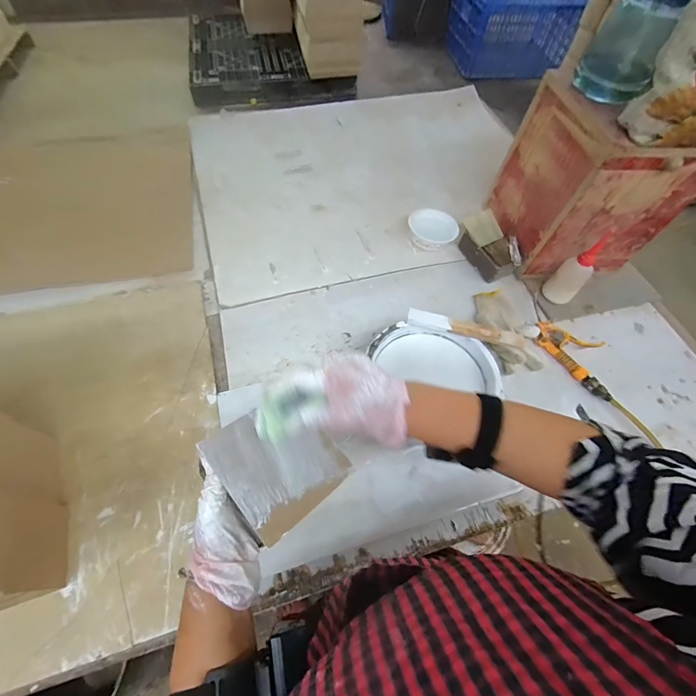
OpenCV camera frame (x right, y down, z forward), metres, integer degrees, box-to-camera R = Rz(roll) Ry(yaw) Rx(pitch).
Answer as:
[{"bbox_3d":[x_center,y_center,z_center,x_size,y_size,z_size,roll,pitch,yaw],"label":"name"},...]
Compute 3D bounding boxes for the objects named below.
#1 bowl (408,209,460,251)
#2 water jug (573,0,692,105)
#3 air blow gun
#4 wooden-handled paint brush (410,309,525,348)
[{"bbox_3d":[0.197,-0.272,0.844,0.104,0.057,0.098,1,61,-1],"label":"bowl"},{"bbox_3d":[0.444,-0.489,0.553,0.108,0.173,0.095,28,63,13],"label":"water jug"},{"bbox_3d":[0.453,0.013,0.711,0.079,0.026,0.177,-31,66,-18],"label":"air blow gun"},{"bbox_3d":[0.206,-0.034,0.630,0.202,0.023,0.024,12,60,4],"label":"wooden-handled paint brush"}]

